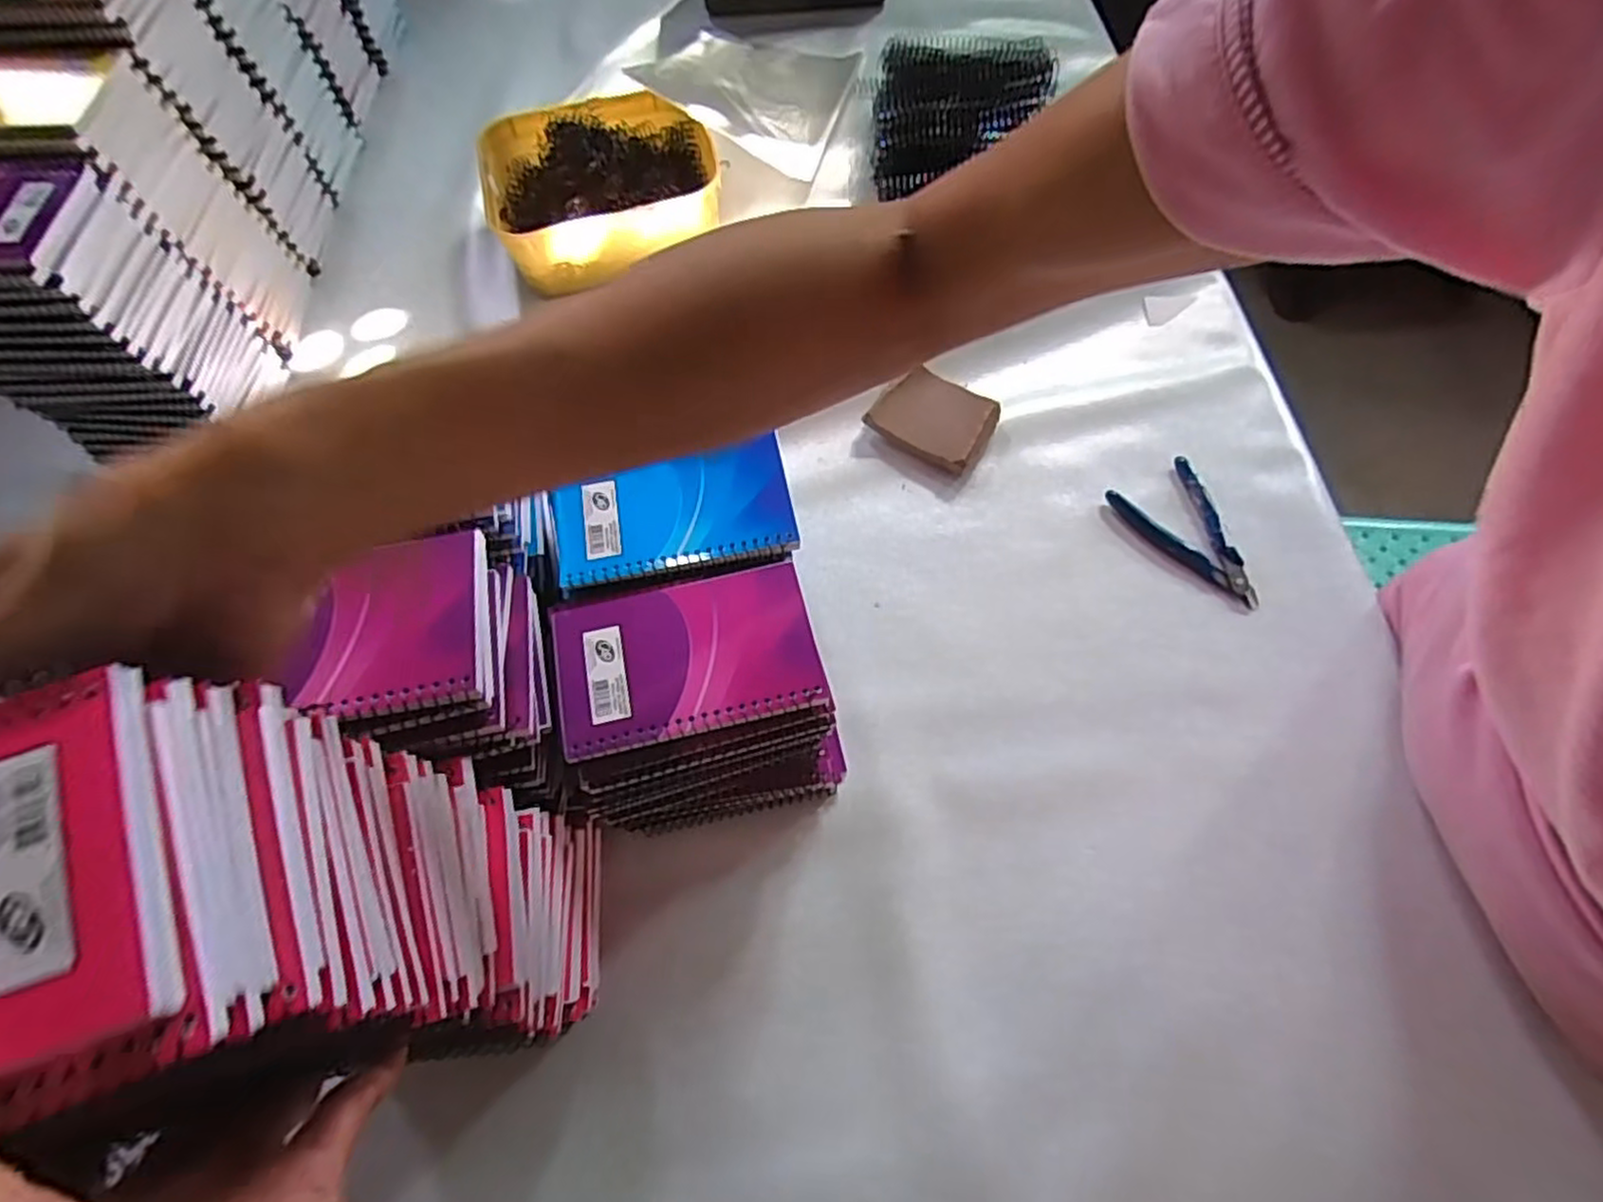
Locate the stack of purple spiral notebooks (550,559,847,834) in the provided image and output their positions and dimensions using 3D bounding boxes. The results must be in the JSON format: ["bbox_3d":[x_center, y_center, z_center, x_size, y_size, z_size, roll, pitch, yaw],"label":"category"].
[{"bbox_3d":[-0.055,0.060,0.417,0.134,0.120,0.112,-12,65,-3],"label":"stack of purple spiral notebooks"}]

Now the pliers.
[{"bbox_3d":[0.280,-0.045,0.512,0.067,0.009,0.116,-24,66,-9],"label":"pliers"}]

